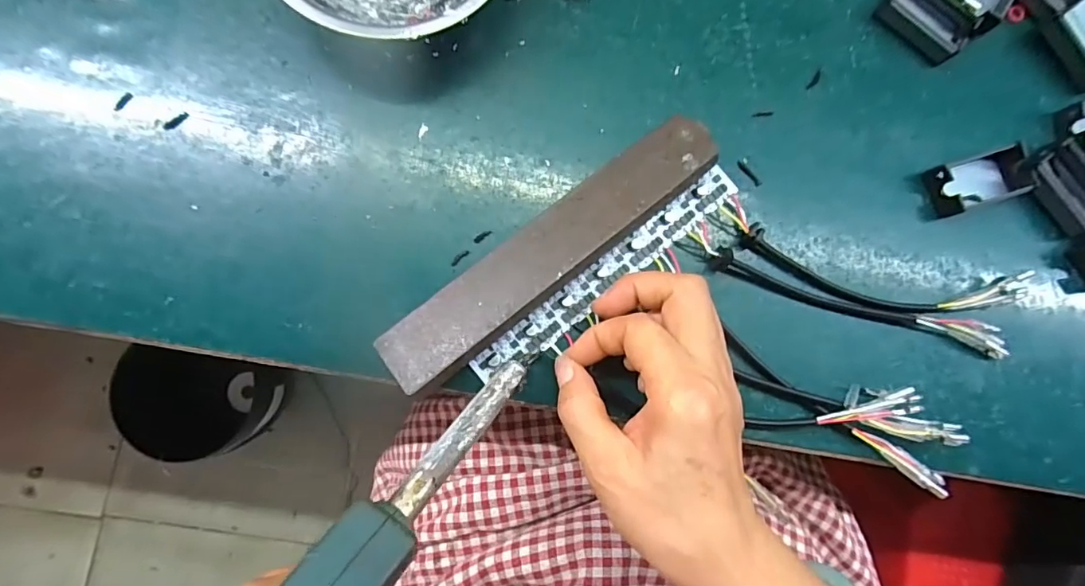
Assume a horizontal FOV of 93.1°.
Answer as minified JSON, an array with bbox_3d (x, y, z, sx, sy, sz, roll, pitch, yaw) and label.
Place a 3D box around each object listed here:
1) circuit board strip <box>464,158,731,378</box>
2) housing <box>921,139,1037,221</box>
[{"bbox_3d":[0.037,-0.010,0.277,0.173,0.004,0.020,-38,89,-7],"label":"circuit board strip"},{"bbox_3d":[0.253,-0.065,0.298,0.056,0.016,0.029,-17,87,-6],"label":"housing"}]

